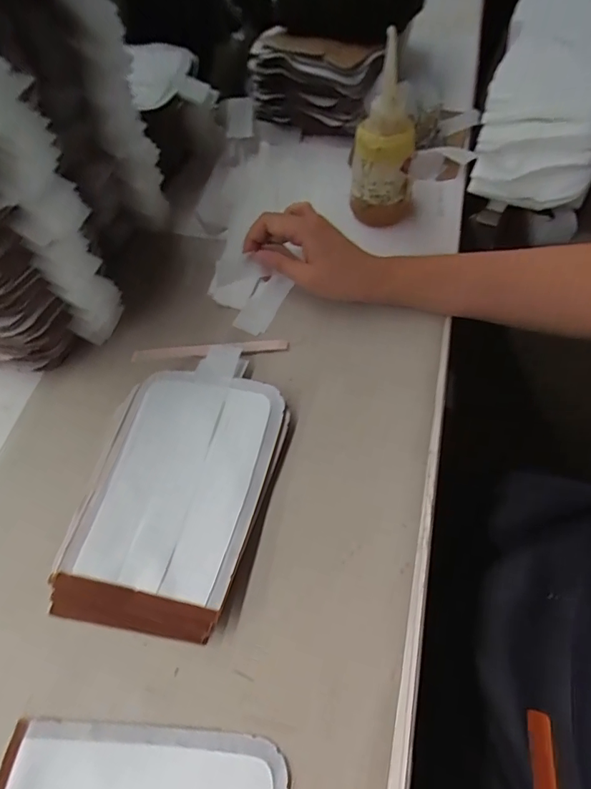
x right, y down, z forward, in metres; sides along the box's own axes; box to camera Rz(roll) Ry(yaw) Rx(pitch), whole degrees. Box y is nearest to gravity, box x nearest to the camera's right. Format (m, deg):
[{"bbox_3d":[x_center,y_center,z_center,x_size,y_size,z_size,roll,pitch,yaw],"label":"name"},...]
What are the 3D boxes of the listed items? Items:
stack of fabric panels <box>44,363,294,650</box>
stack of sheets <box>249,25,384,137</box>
[{"bbox_3d":[-0.096,0.075,0.371,0.148,0.024,0.202,7,62,9],"label":"stack of fabric panels"},{"bbox_3d":[0.026,-0.392,0.584,0.145,0.092,0.101,17,64,11],"label":"stack of sheets"}]

